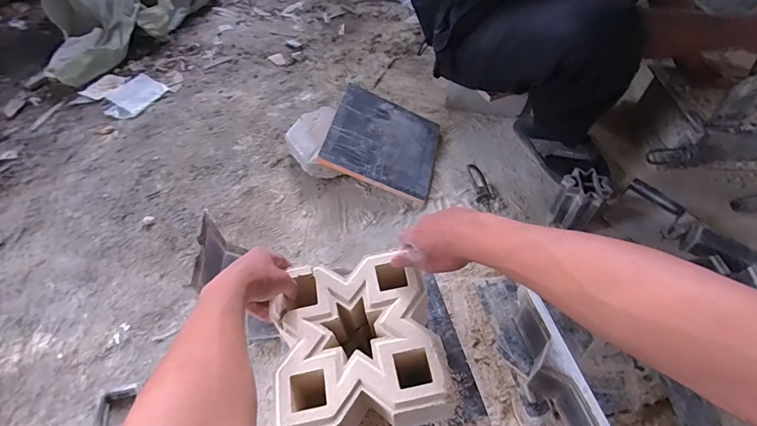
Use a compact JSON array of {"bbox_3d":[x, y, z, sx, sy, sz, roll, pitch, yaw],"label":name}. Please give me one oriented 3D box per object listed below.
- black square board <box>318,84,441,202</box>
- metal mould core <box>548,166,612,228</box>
[{"bbox_3d":[0.016,-0.166,0.899,0.248,0.016,0.245,22,56,-9],"label":"black square board"},{"bbox_3d":[0.396,-0.023,0.776,0.073,0.112,0.084,-39,60,-22],"label":"metal mould core"}]

